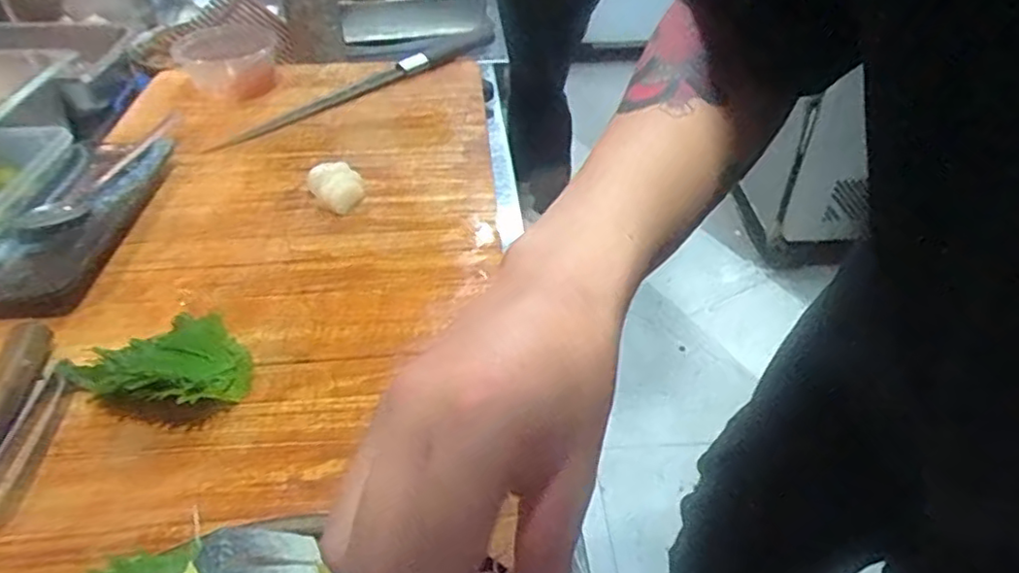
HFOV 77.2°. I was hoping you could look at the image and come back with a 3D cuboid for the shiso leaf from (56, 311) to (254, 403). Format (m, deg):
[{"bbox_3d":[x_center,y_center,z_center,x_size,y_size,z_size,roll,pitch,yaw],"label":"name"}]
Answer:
[{"bbox_3d":[-0.207,0.048,0.384,0.087,0.027,0.084,33,50,32],"label":"shiso leaf"}]

